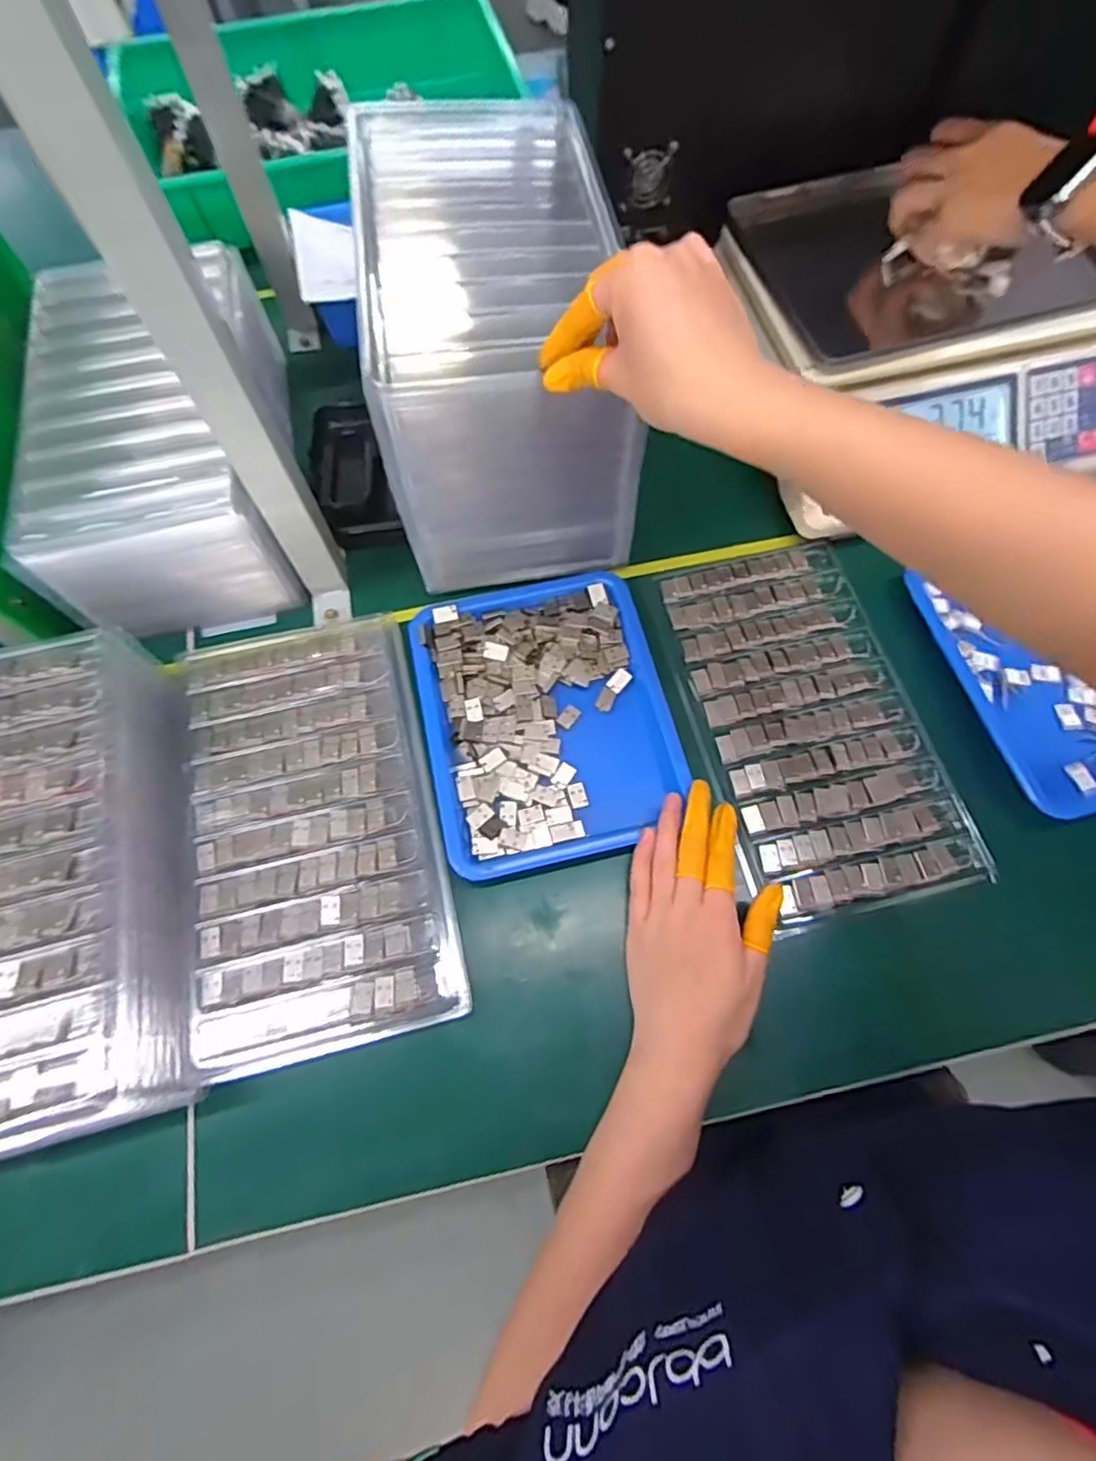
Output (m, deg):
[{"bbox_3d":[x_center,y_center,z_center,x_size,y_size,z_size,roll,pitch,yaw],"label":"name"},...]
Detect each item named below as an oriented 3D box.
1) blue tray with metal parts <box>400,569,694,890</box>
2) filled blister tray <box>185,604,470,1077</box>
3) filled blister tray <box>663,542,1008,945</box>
[{"bbox_3d":[-0.003,-0.010,0.471,0.172,0.028,0.212,-12,69,-3],"label":"blue tray with metal parts"},{"bbox_3d":[-0.160,0.058,0.435,0.160,0.015,0.290,-14,69,-3],"label":"filled blister tray"},{"bbox_3d":[0.193,-0.011,0.478,0.156,0.019,0.283,-13,66,-6],"label":"filled blister tray"}]

